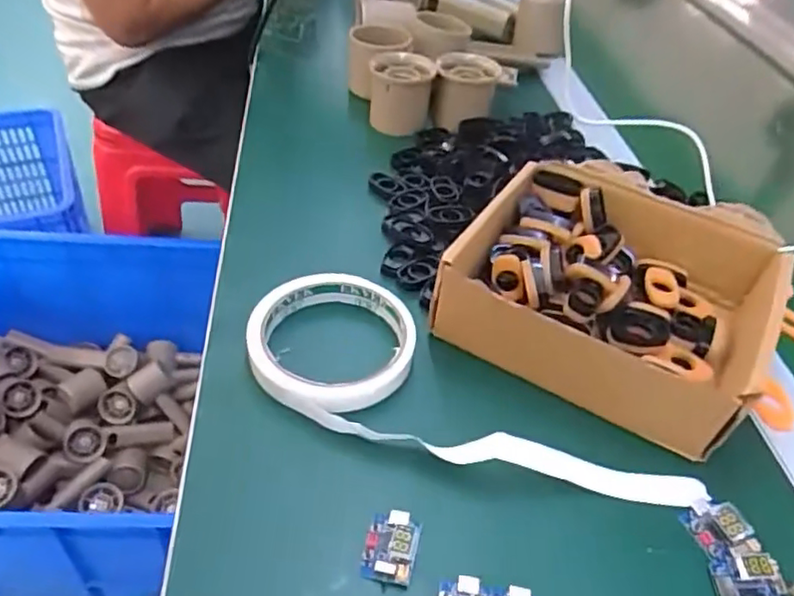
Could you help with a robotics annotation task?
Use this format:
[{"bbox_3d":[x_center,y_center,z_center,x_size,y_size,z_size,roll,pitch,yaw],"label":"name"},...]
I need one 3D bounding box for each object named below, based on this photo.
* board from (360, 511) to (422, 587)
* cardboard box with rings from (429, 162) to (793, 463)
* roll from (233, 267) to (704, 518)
[{"bbox_3d":[-0.002,0.106,0.272,0.022,0.013,0.029,12,43,6],"label":"board"},{"bbox_3d":[0.125,-0.006,0.371,0.168,0.058,0.153,28,47,21],"label":"cardboard box with rings"},{"bbox_3d":[0.039,0.042,0.338,0.243,0.026,0.096,13,43,6],"label":"roll"}]

